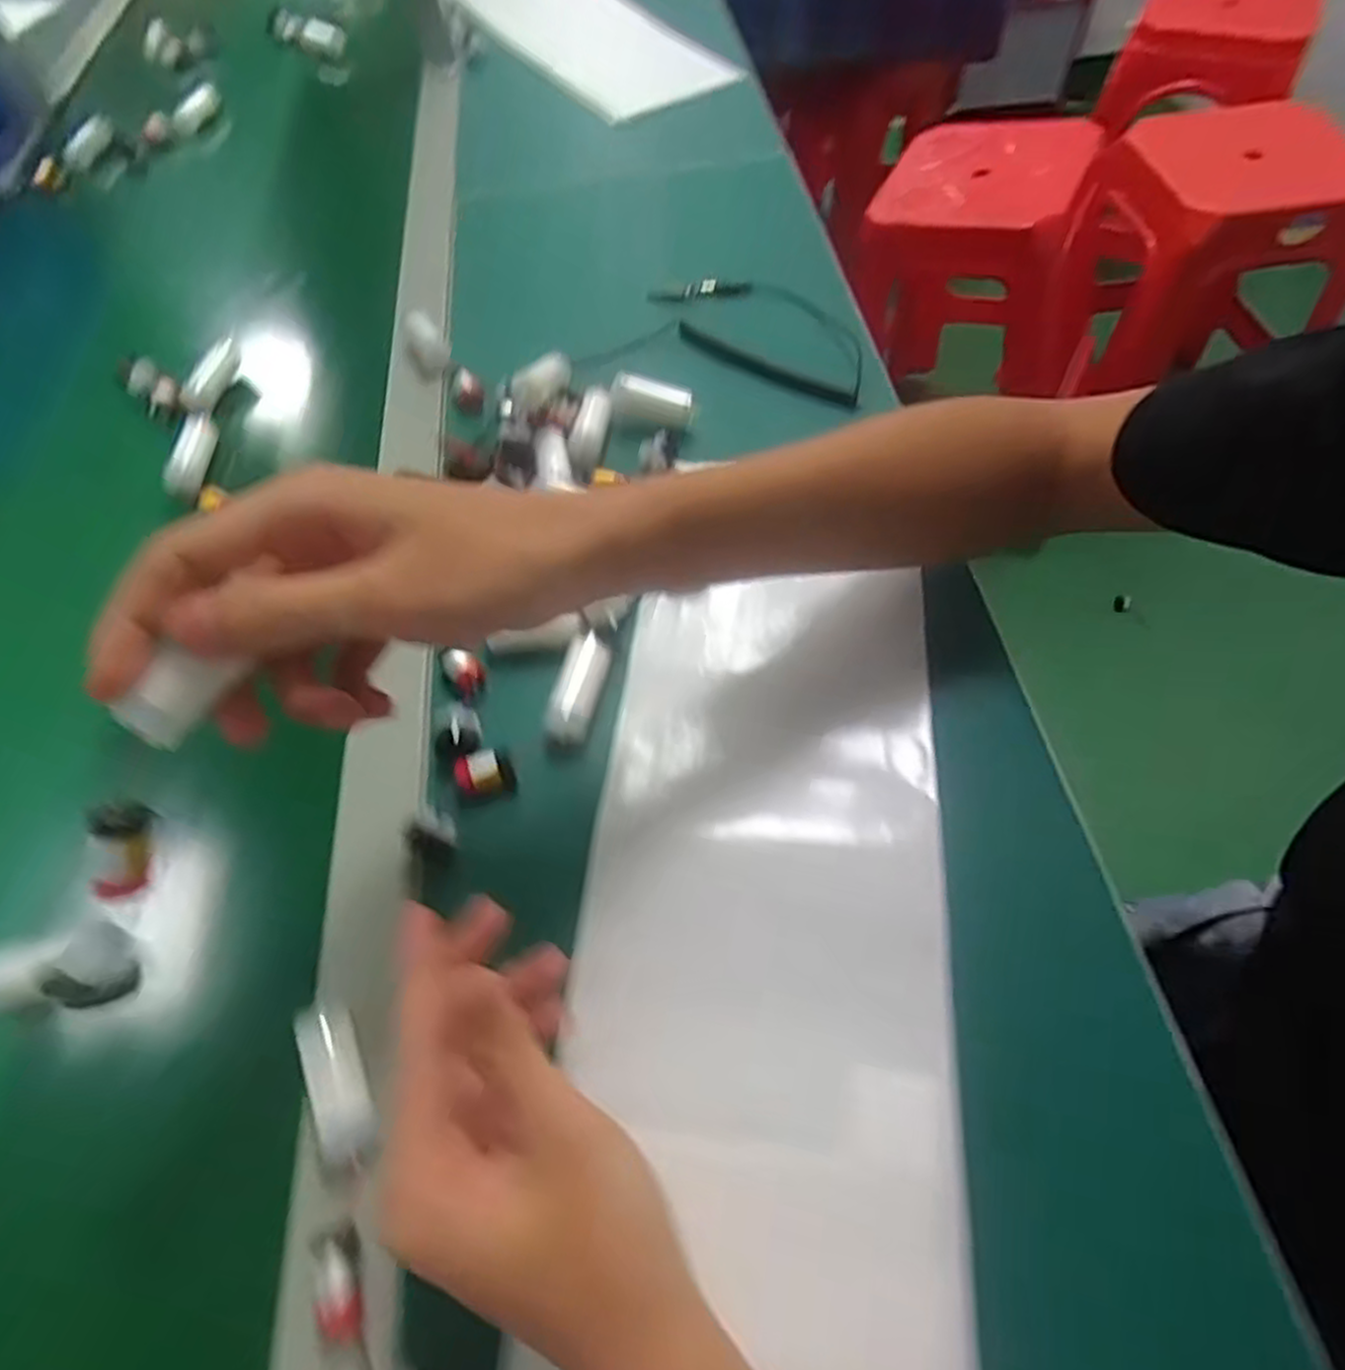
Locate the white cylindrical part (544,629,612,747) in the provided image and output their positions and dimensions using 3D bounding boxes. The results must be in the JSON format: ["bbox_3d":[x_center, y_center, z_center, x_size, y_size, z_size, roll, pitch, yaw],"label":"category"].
[{"bbox_3d":[-0.046,0.001,0.379,0.018,0.021,0.055,14,75,13],"label":"white cylindrical part"}]

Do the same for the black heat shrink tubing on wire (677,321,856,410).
[{"bbox_3d":[0.060,-0.214,0.526,0.140,0.010,0.012,32,65,22],"label":"black heat shrink tubing on wire"}]

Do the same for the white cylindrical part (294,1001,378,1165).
[{"bbox_3d":[-0.127,0.149,0.298,0.020,0.016,0.057,-26,59,-12],"label":"white cylindrical part"}]

